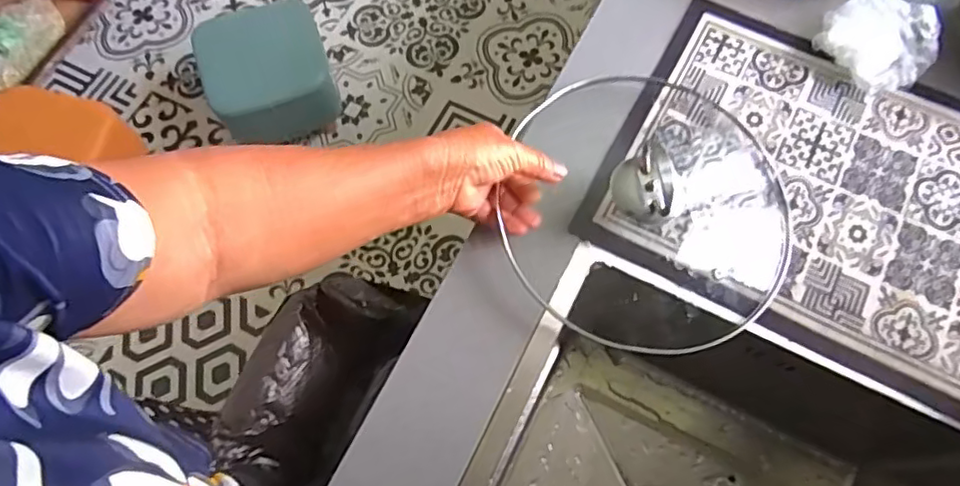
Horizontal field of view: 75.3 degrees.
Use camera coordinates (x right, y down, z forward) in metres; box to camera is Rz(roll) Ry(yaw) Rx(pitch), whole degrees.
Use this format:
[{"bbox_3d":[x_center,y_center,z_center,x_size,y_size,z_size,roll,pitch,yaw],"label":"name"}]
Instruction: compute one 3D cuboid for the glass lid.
[{"bbox_3d":[0.155,-0.038,0.551,0.235,0.066,0.269,9,69,4],"label":"glass lid"}]

